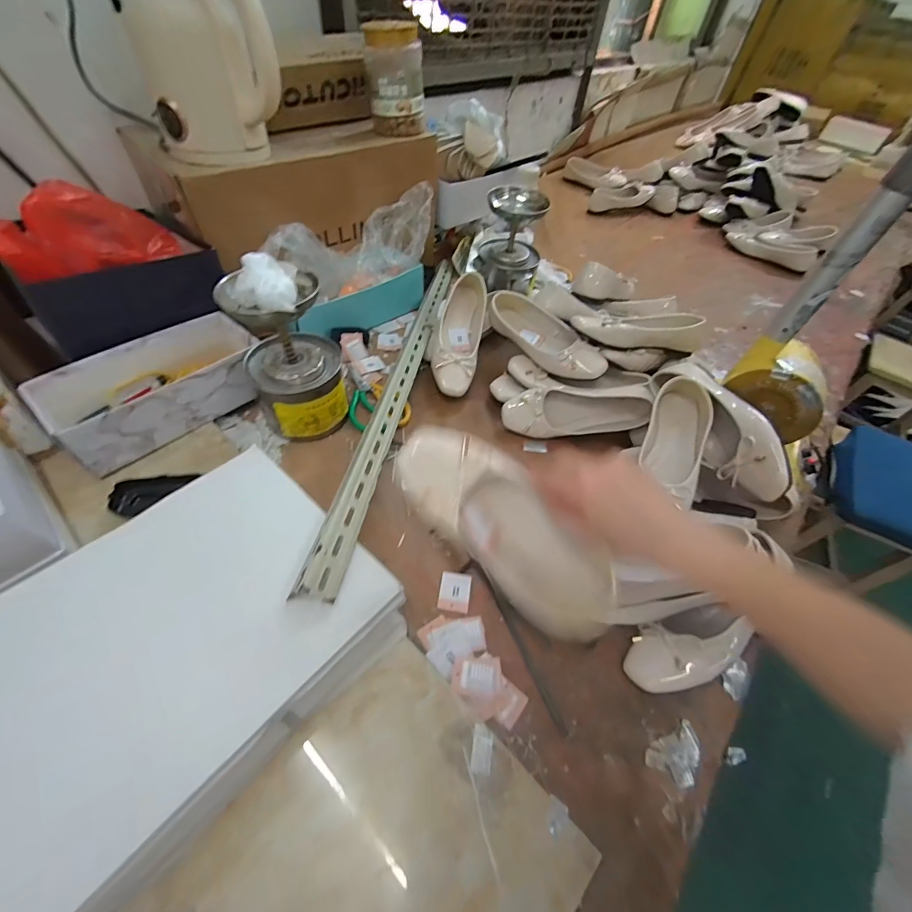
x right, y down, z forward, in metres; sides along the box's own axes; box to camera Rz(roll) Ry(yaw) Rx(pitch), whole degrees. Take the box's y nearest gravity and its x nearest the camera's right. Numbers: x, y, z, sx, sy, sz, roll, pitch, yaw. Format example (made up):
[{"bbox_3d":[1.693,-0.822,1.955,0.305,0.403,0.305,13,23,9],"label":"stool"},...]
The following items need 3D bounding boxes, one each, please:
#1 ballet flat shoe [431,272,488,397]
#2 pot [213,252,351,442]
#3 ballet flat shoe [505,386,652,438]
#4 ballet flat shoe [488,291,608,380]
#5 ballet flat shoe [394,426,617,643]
[{"bbox_3d":[0.008,-0.227,0.756,0.081,0.051,0.236,10,73,1],"label":"ballet flat shoe"},{"bbox_3d":[-0.239,-0.151,0.592,0.133,0.257,0.126,-20,57,-20],"label":"pot"},{"bbox_3d":[0.204,-0.080,0.698,0.241,0.083,0.066,0,30,14],"label":"ballet flat shoe"},{"bbox_3d":[0.159,-0.213,0.730,0.080,0.057,0.240,-34,63,-27],"label":"ballet flat shoe"},{"bbox_3d":[0.051,0.067,0.382,0.246,0.050,0.103,43,57,-3],"label":"ballet flat shoe"}]

